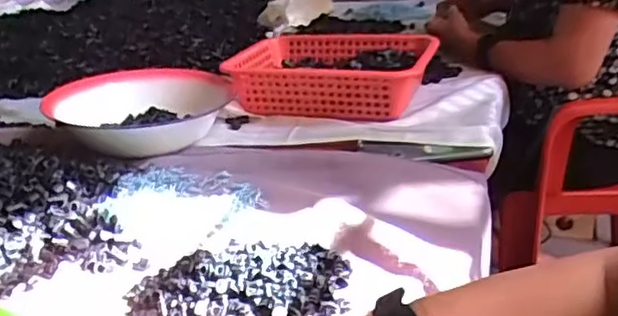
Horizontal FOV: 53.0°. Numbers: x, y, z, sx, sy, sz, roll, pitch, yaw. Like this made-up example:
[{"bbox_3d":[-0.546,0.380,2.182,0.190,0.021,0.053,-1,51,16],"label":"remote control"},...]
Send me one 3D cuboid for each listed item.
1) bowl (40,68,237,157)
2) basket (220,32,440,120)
[{"bbox_3d":[-0.233,-0.069,0.867,0.214,0.081,0.231,-2,25,6],"label":"bowl"},{"bbox_3d":[0.040,-0.147,0.983,0.298,0.062,0.244,4,26,19],"label":"basket"}]

